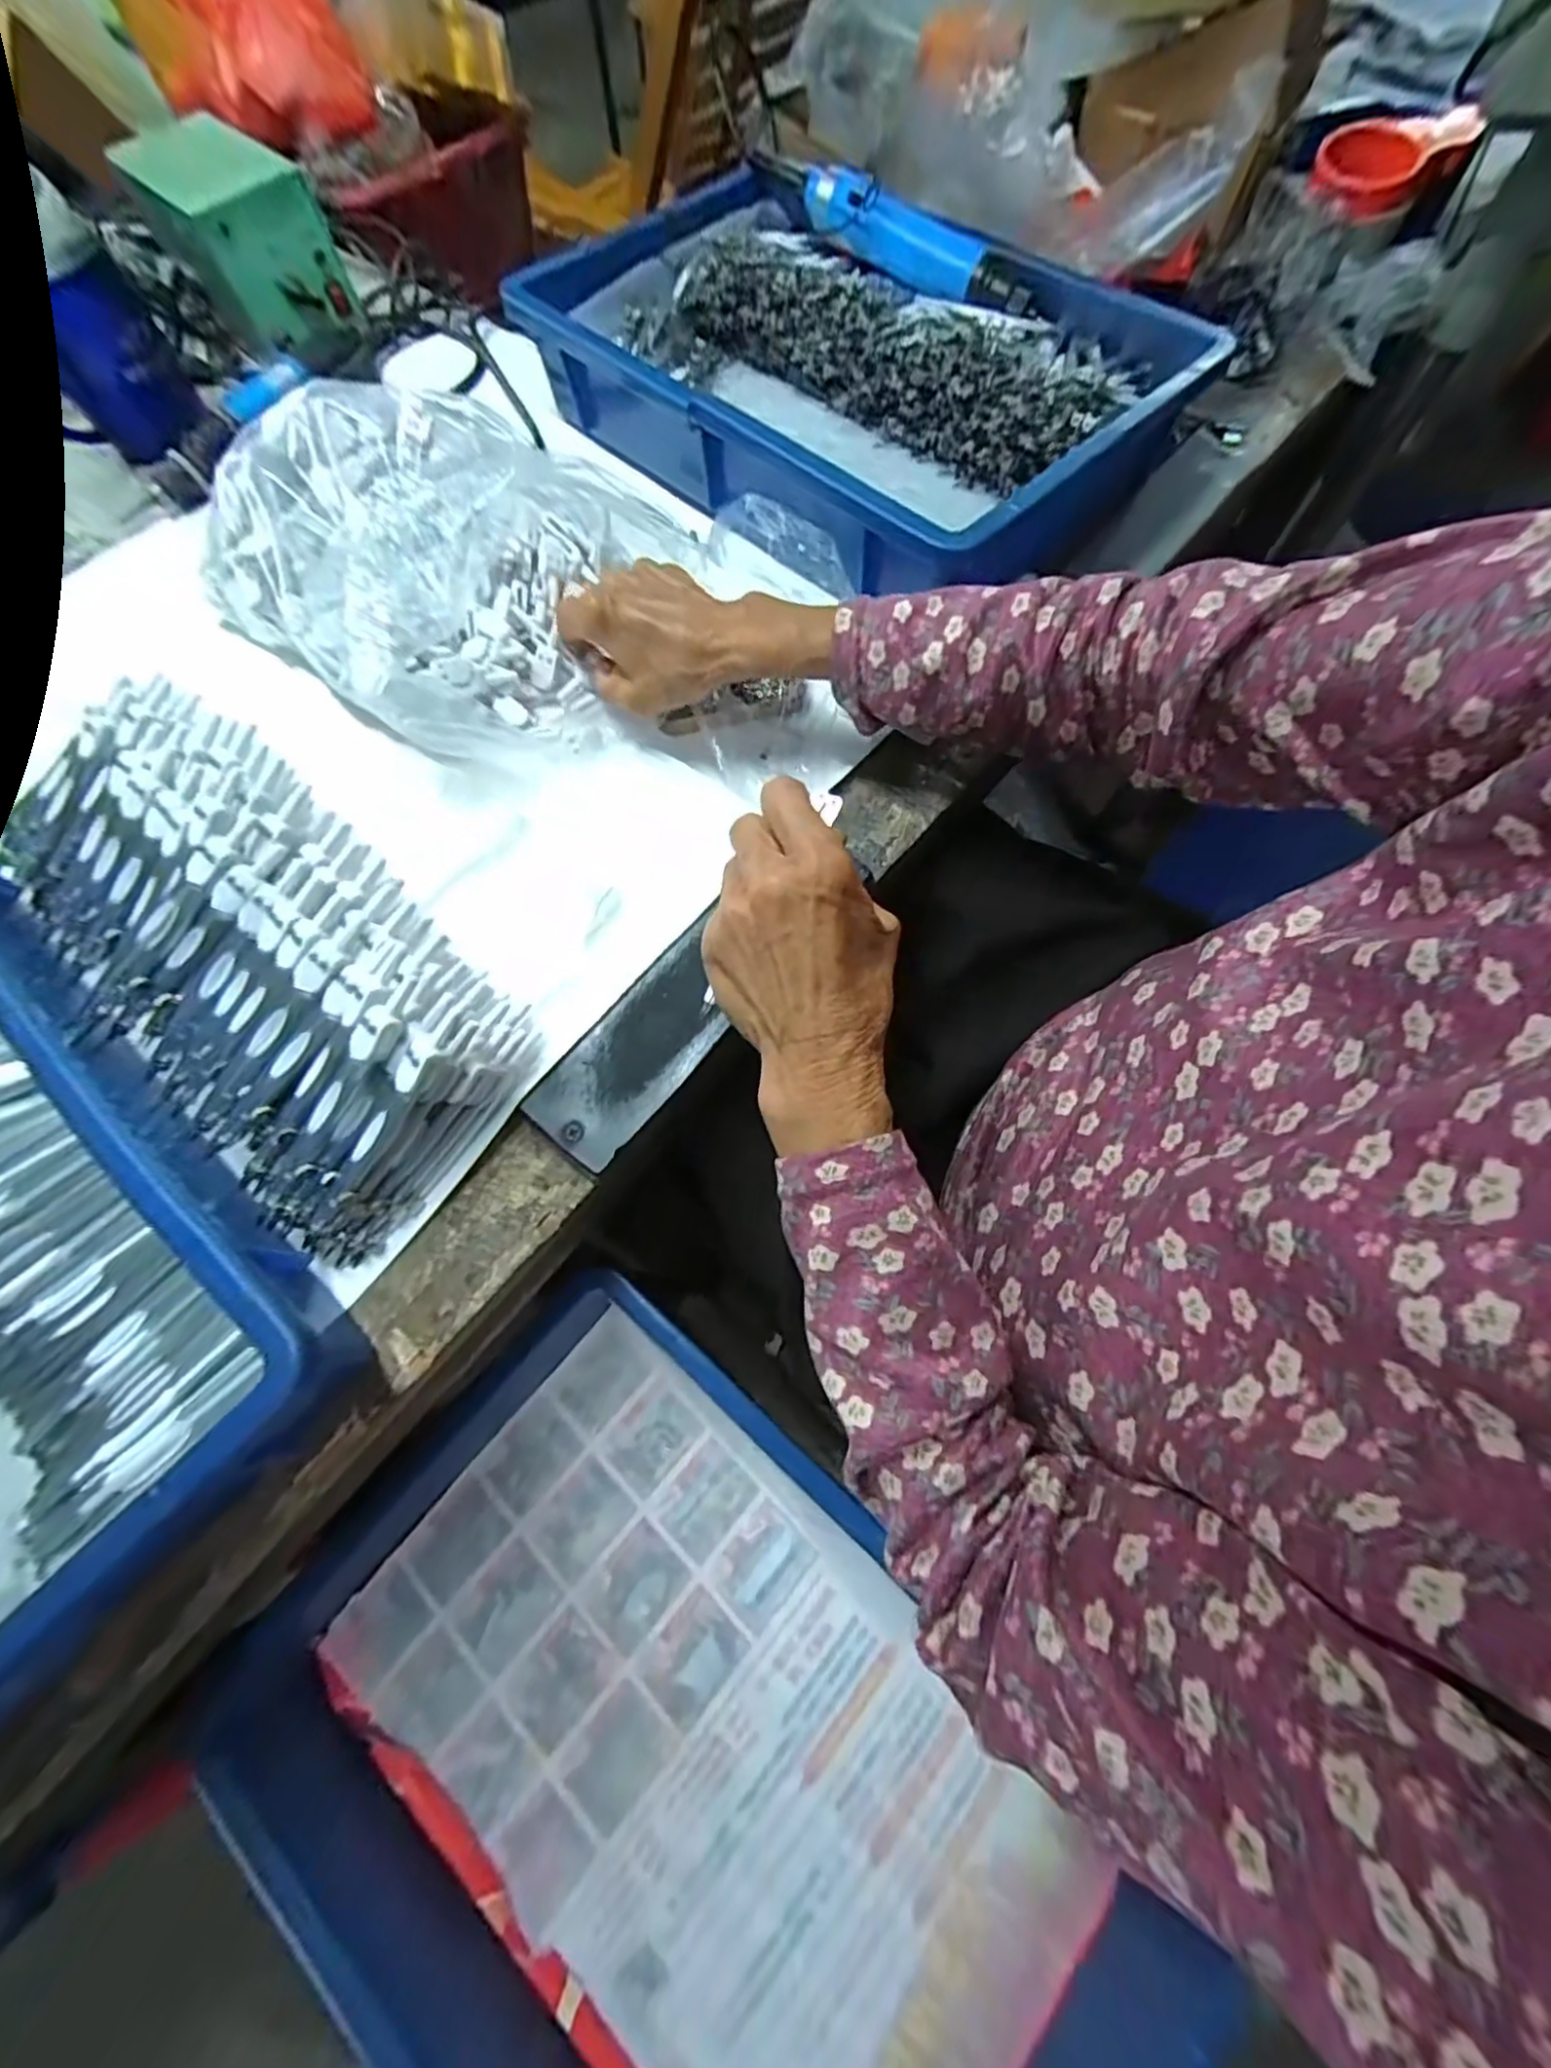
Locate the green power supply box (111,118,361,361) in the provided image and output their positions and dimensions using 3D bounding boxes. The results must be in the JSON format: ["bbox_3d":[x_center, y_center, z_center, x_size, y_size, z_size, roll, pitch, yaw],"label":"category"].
[{"bbox_3d":[-0.450,-0.674,0.565,0.094,0.091,0.178,-43,73,-14],"label":"green power supply box"}]

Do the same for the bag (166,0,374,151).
[{"bbox_3d":[-0.540,-1.019,0.676,0.212,0.076,0.144,35,74,14],"label":"bag"}]

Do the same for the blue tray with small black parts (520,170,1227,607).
[{"bbox_3d":[0.047,-0.482,0.484,0.283,0.089,0.452,-41,73,-13],"label":"blue tray with small black parts"}]

